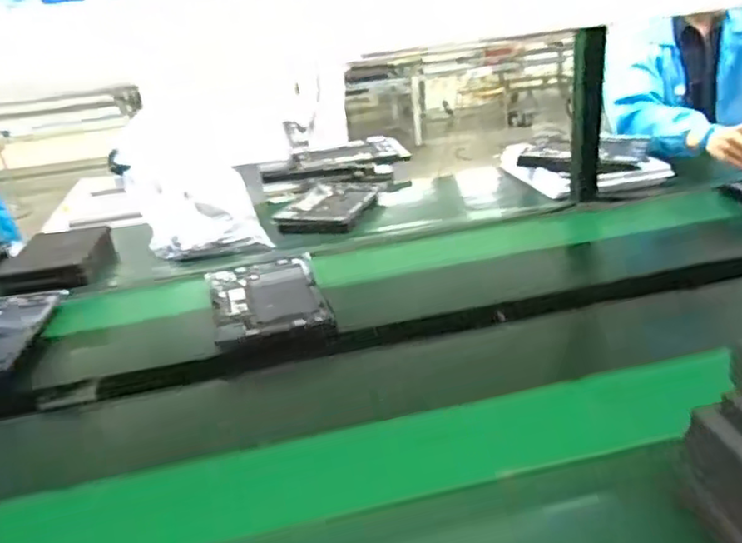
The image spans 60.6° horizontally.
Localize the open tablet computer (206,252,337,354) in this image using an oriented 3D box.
[{"bbox_3d":[-0.167,0.034,1.018,0.175,0.010,0.259,-11,26,-11],"label":"open tablet computer"}]

